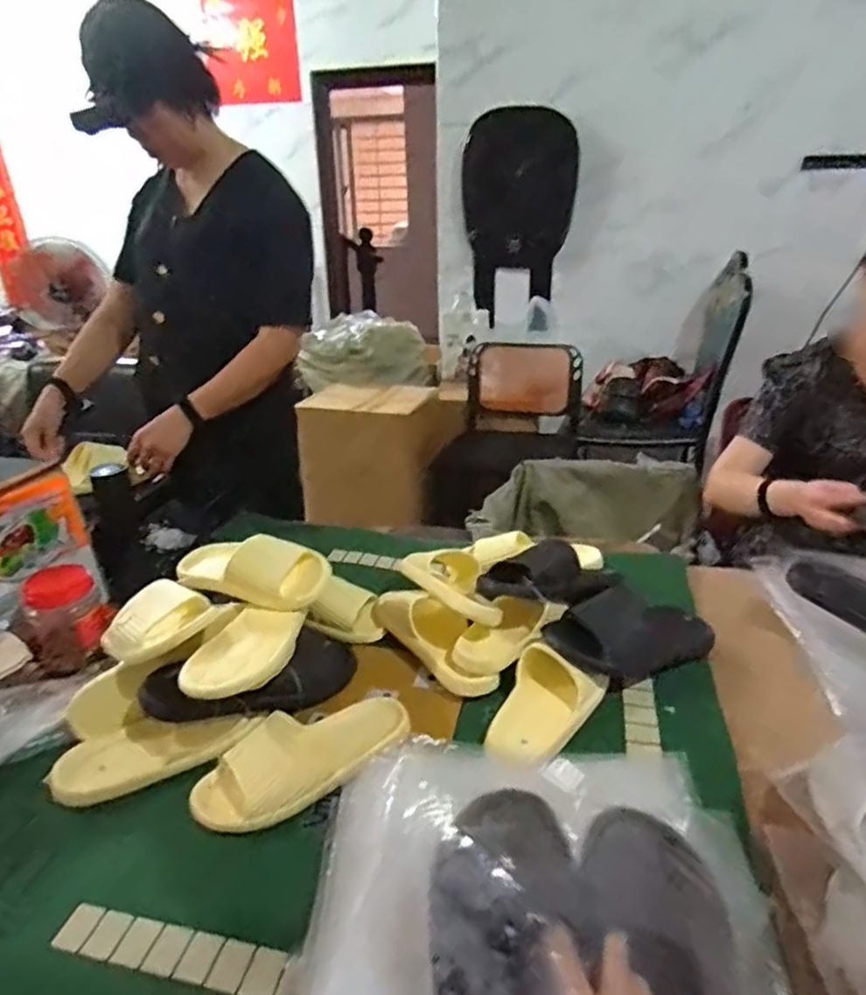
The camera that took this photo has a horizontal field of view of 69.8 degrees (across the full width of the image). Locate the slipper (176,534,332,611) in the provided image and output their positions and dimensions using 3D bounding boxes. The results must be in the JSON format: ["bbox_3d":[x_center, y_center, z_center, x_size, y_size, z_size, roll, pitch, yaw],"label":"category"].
[{"bbox_3d":[-0.255,0.094,0.873,0.223,0.079,0.094,10,27,22],"label":"slipper"}]

